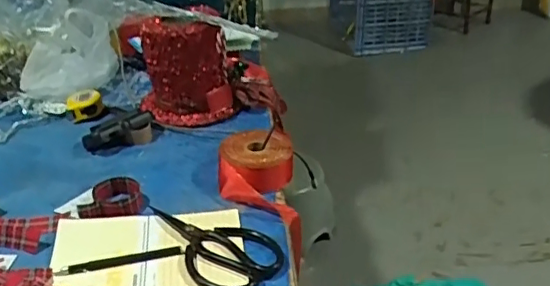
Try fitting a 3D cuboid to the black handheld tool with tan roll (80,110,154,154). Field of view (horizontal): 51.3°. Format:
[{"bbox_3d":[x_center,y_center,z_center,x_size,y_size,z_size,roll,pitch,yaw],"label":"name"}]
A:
[{"bbox_3d":[-0.230,-0.018,0.853,0.105,0.035,0.041,-17,33,-26],"label":"black handheld tool with tan roll"}]

